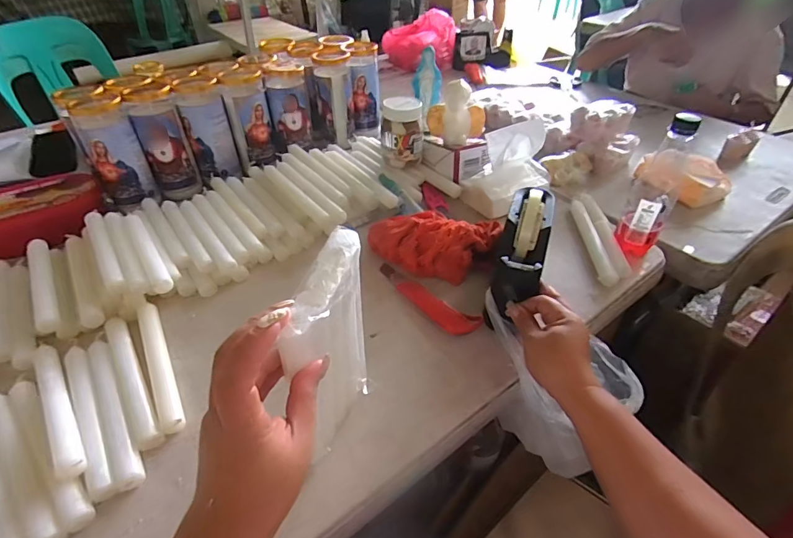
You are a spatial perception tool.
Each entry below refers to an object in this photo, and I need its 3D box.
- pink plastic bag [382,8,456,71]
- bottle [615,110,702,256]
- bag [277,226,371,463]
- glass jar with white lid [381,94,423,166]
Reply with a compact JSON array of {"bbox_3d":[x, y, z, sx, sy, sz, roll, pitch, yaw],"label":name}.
[{"bbox_3d":[0.070,-0.697,1.314,0.220,0.136,0.136,-1,41,0],"label":"pink plastic bag"},{"bbox_3d":[0.347,-0.108,0.574,0.057,0.175,0.060,24,47,26],"label":"bottle"},{"bbox_3d":[-0.050,0.072,0.371,0.029,0.200,0.109,12,51,8],"label":"bag"},{"bbox_3d":[0.010,-0.236,0.731,0.065,0.090,0.065,0,41,0],"label":"glass jar with white lid"}]

